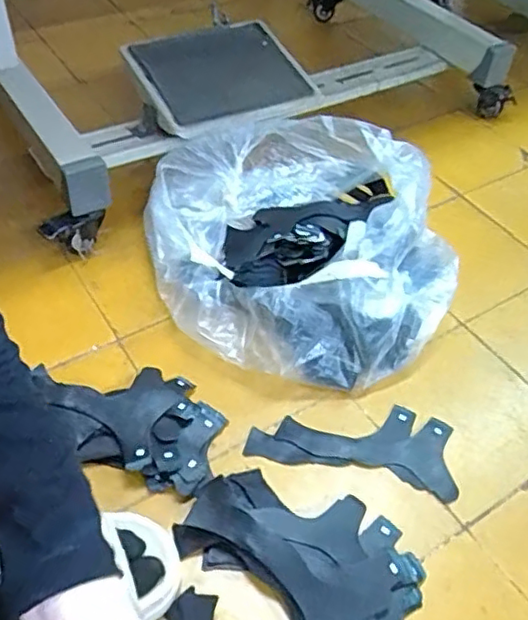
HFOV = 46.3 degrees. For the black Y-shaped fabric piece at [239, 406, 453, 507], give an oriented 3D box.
[{"bbox_3d":[0.099,0.145,0.697,0.225,0.009,0.099,12,50,6],"label":"black Y-shaped fabric piece"}]

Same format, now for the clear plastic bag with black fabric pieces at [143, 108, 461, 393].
[{"bbox_3d":[0.042,-0.092,0.791,0.337,0.175,0.387,-29,58,-28],"label":"clear plastic bag with black fabric pieces"}]

